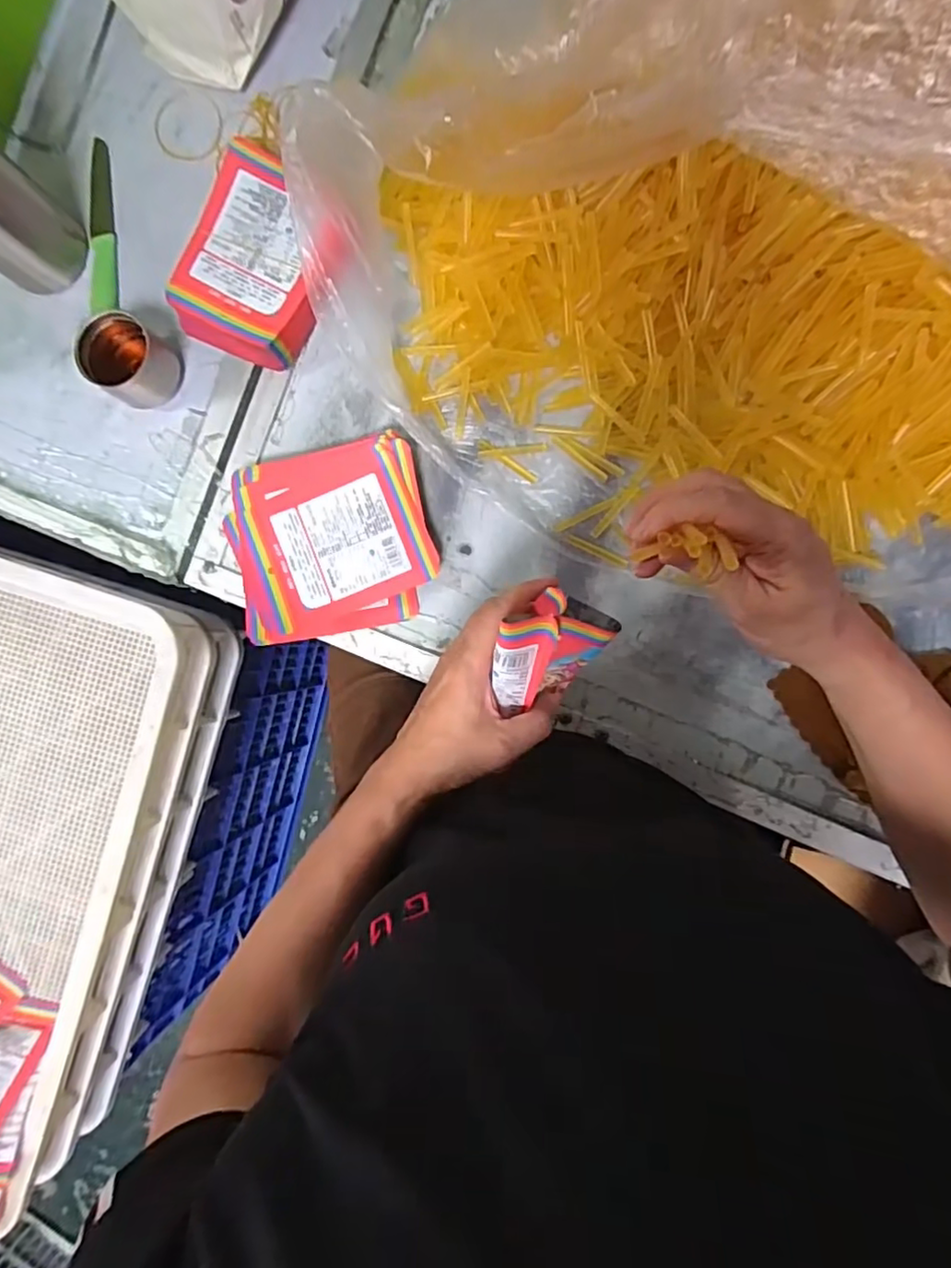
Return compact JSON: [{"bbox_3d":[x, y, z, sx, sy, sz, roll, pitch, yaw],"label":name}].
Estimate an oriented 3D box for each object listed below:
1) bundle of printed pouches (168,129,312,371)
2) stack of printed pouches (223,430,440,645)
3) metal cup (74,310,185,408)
[{"bbox_3d":[-0.178,-0.307,0.508,0.113,0.032,0.150,27,93,5],"label":"bundle of printed pouches"},{"bbox_3d":[-0.121,-0.075,0.505,0.165,0.027,0.146,-14,89,6],"label":"stack of printed pouches"},{"bbox_3d":[-0.286,-0.225,0.508,0.058,0.050,0.058,0,90,6],"label":"metal cup"}]

